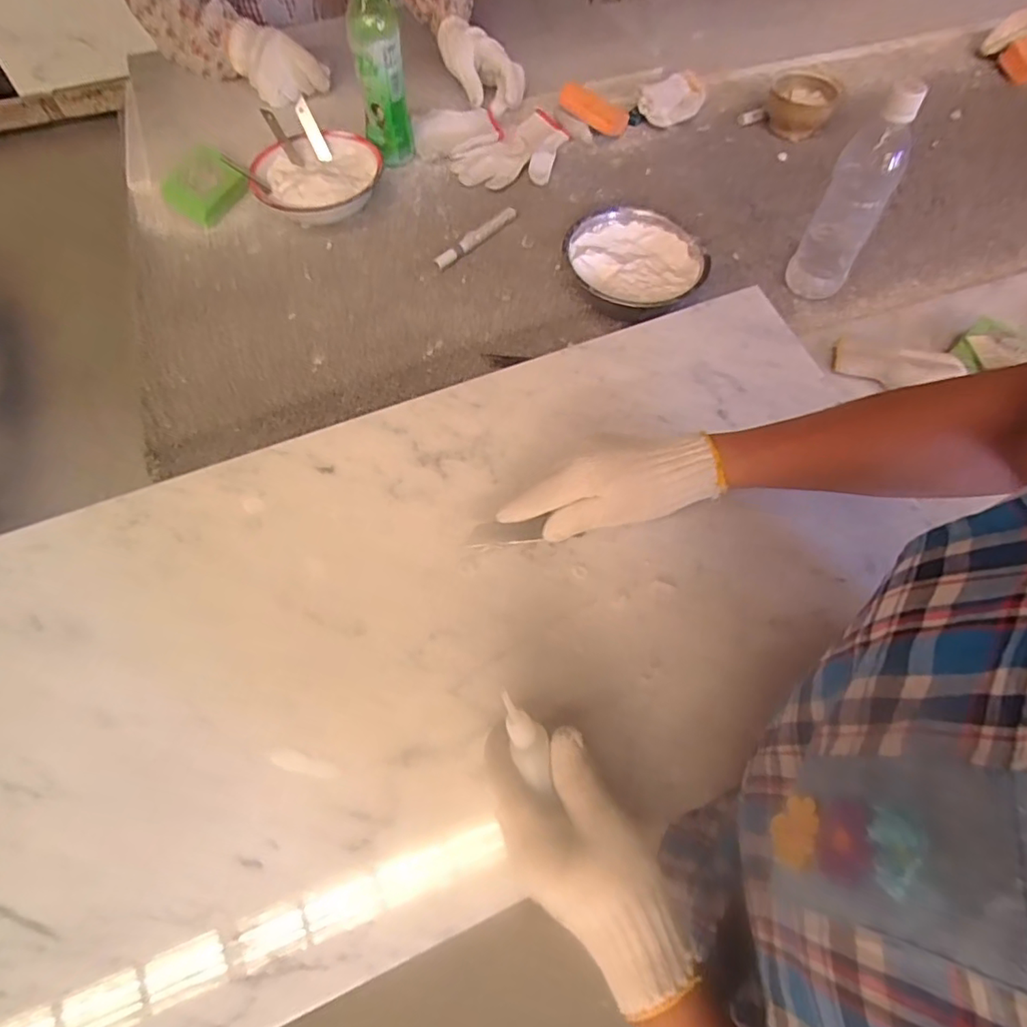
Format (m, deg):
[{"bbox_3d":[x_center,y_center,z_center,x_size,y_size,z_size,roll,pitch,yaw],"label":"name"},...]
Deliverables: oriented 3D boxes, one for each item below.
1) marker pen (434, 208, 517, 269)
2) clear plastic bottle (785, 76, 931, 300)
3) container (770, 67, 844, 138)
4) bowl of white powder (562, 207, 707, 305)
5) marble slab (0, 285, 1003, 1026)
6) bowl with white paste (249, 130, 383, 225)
[{"bbox_3d":[-0.045,-0.352,0.691,0.019,0.016,0.143,41,70,19],"label":"marker pen"},{"bbox_3d":[0.363,-0.328,0.574,0.071,0.207,0.065,32,67,16],"label":"clear plastic bottle"},{"bbox_3d":[0.422,-0.601,0.792,0.091,0.060,0.095,27,66,14],"label":"container"},{"bbox_3d":[0.137,-0.292,0.638,0.154,0.058,0.147,0,63,1],"label":"bowl of white powder"},{"bbox_3d":[-0.040,0.066,0.430,0.756,0.014,0.396,-22,70,-11],"label":"marble slab"},{"bbox_3d":[-0.255,-0.436,0.712,0.163,0.044,0.156,0,63,1],"label":"bowl with white paste"}]

